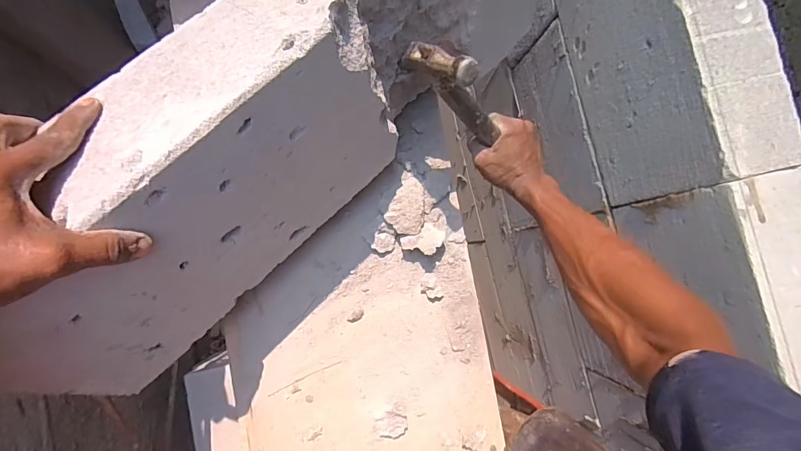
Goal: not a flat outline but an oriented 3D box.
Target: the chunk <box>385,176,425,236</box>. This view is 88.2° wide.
[{"bbox_3d":[0.007,-0.024,0.499,0.044,0.022,0.069,8,84,-7],"label":"chunk"}]

